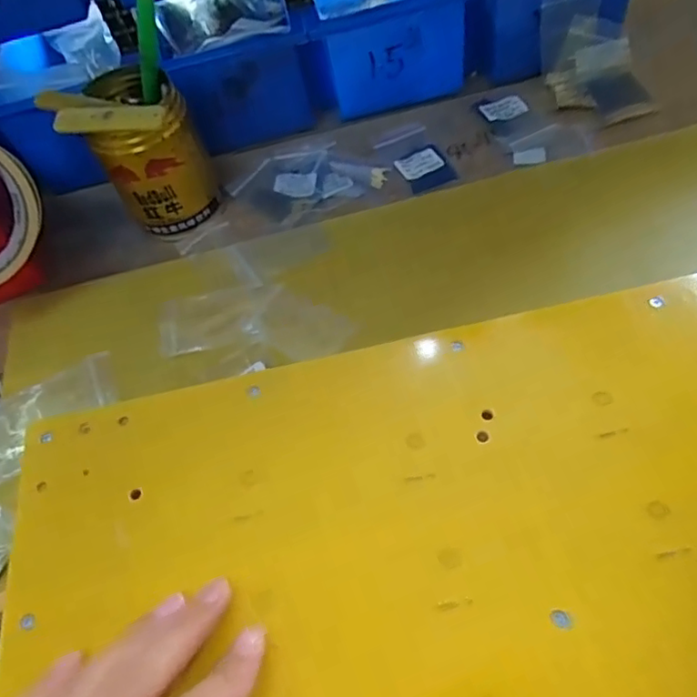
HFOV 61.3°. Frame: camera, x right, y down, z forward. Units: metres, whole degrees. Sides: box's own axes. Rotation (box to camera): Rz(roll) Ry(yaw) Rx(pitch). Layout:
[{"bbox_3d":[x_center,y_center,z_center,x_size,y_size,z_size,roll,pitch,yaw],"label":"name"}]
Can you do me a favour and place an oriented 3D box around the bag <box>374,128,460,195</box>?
[{"bbox_3d":[0.047,-0.130,0.407,0.039,0.004,0.058,-23,58,-3],"label":"bag"}]

